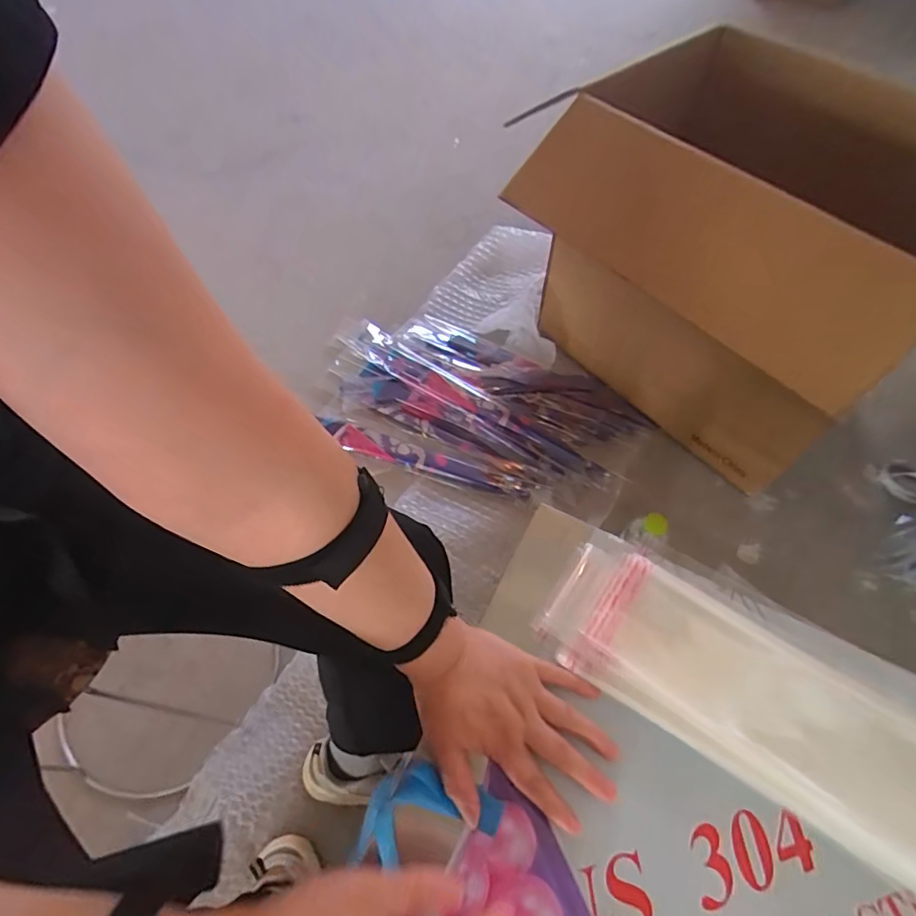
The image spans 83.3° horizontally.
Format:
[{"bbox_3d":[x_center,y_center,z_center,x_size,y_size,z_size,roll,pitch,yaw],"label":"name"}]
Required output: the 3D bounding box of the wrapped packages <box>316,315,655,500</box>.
[{"bbox_3d":[0.043,-0.130,1.119,0.683,0.057,0.394,15,60,10],"label":"wrapped packages"}]

